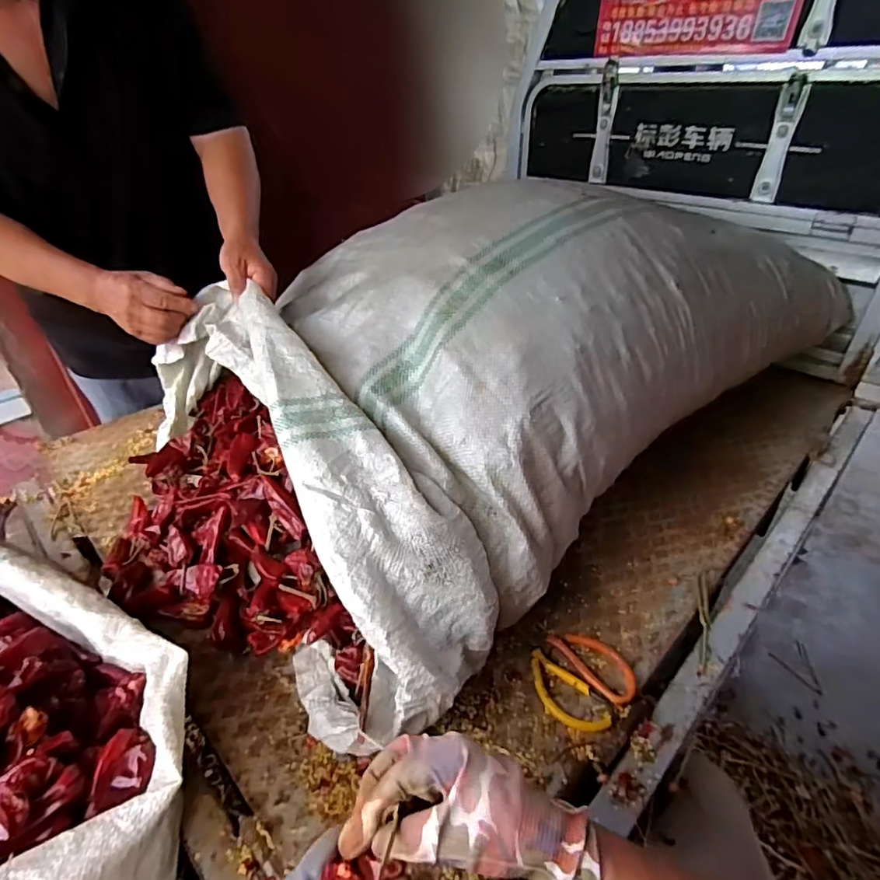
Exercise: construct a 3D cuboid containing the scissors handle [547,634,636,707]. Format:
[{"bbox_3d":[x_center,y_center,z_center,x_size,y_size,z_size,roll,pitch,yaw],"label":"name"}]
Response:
[{"bbox_3d":[0.162,0.233,0.544,0.046,0.008,0.093,-22,41,-26],"label":"scissors handle"}]

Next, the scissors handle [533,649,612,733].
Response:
[{"bbox_3d":[0.124,0.253,0.515,0.093,0.009,0.049,26,44,31],"label":"scissors handle"}]

